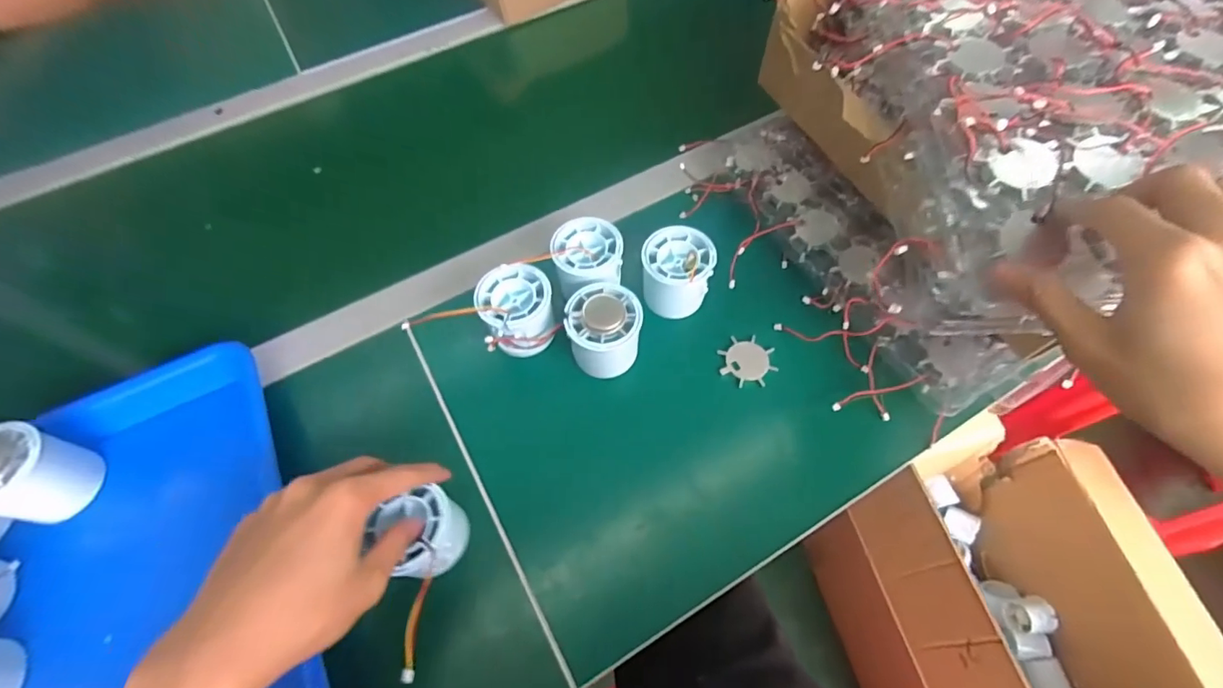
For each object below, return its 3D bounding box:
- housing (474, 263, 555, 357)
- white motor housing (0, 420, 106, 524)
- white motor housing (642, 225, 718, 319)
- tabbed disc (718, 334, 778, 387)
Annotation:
[{"bbox_3d":[-0.072,-0.024,0.402,0.054,0.052,0.054,-4,61,0],"label":"housing"},{"bbox_3d":[-0.391,0.088,0.348,0.048,0.058,0.056,6,62,5],"label":"white motor housing"},{"bbox_3d":[0.052,-0.058,0.419,0.054,0.049,0.053,-1,61,2],"label":"white motor housing"},{"bbox_3d":[0.107,0.013,0.406,0.042,0.004,0.042,-1,61,2],"label":"tabbed disc"}]

